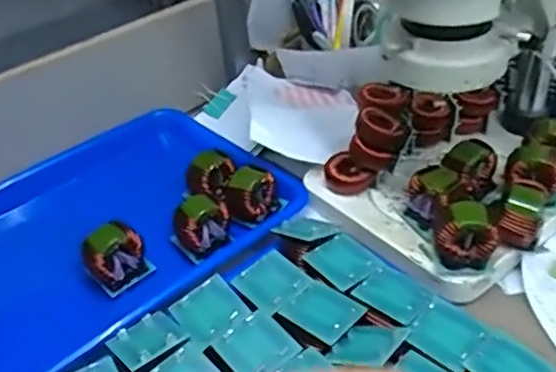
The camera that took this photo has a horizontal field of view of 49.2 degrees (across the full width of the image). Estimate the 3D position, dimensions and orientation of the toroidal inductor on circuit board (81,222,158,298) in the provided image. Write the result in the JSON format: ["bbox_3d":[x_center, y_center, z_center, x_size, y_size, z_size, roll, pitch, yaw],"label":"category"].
[{"bbox_3d":[-0.137,0.060,0.515,0.048,0.049,0.030,-27,43,-25],"label":"toroidal inductor on circuit board"}]

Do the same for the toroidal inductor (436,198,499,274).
[{"bbox_3d":[0.146,0.042,0.473,0.043,0.051,0.033,7,40,15],"label":"toroidal inductor"}]

